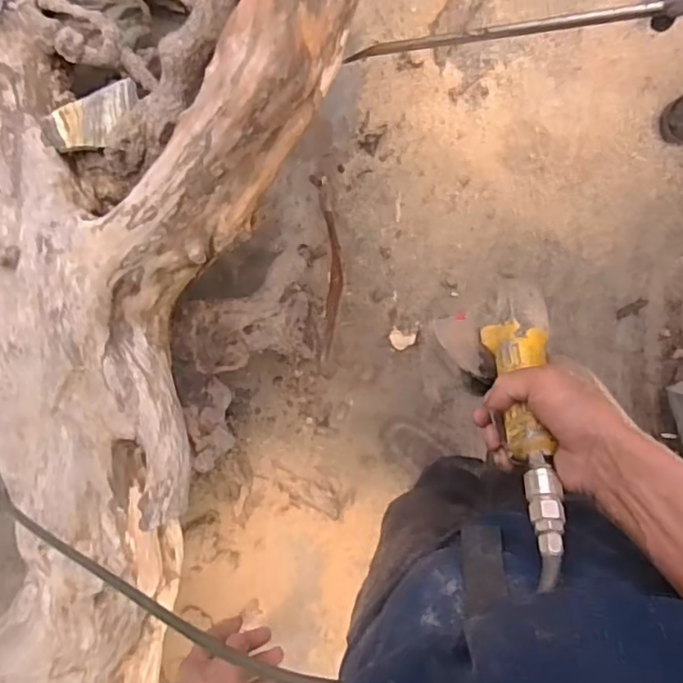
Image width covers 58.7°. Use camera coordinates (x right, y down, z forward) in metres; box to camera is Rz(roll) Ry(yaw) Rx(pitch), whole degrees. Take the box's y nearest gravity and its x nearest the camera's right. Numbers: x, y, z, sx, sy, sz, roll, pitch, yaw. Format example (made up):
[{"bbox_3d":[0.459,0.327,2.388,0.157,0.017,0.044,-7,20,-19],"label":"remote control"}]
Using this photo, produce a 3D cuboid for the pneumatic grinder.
[{"bbox_3d":[0.141,0.058,0.503,0.092,0.058,0.244,-9,52,5],"label":"pneumatic grinder"}]

